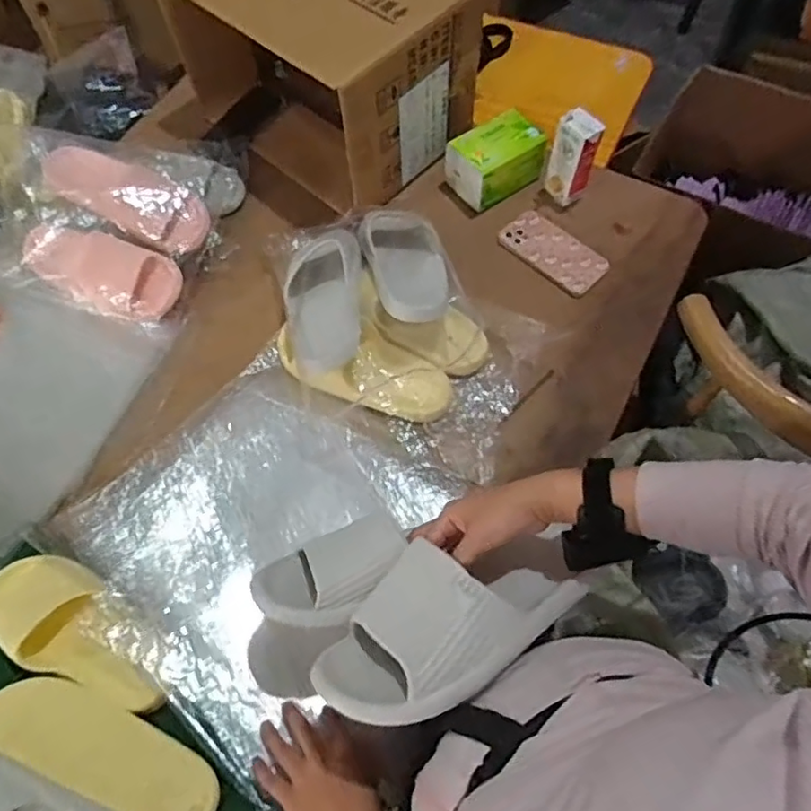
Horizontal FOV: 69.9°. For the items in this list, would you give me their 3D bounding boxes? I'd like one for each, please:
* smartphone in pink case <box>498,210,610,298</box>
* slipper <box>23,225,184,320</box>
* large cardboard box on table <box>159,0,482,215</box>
[{"bbox_3d":[0.219,-0.231,0.863,0.158,0.014,0.082,41,76,16],"label":"smartphone in pink case"},{"bbox_3d":[-0.444,-0.192,0.836,0.230,0.077,0.093,15,65,9],"label":"slipper"},{"bbox_3d":[-0.129,-0.533,0.896,0.412,0.263,0.257,39,70,18],"label":"large cardboard box on table"}]

